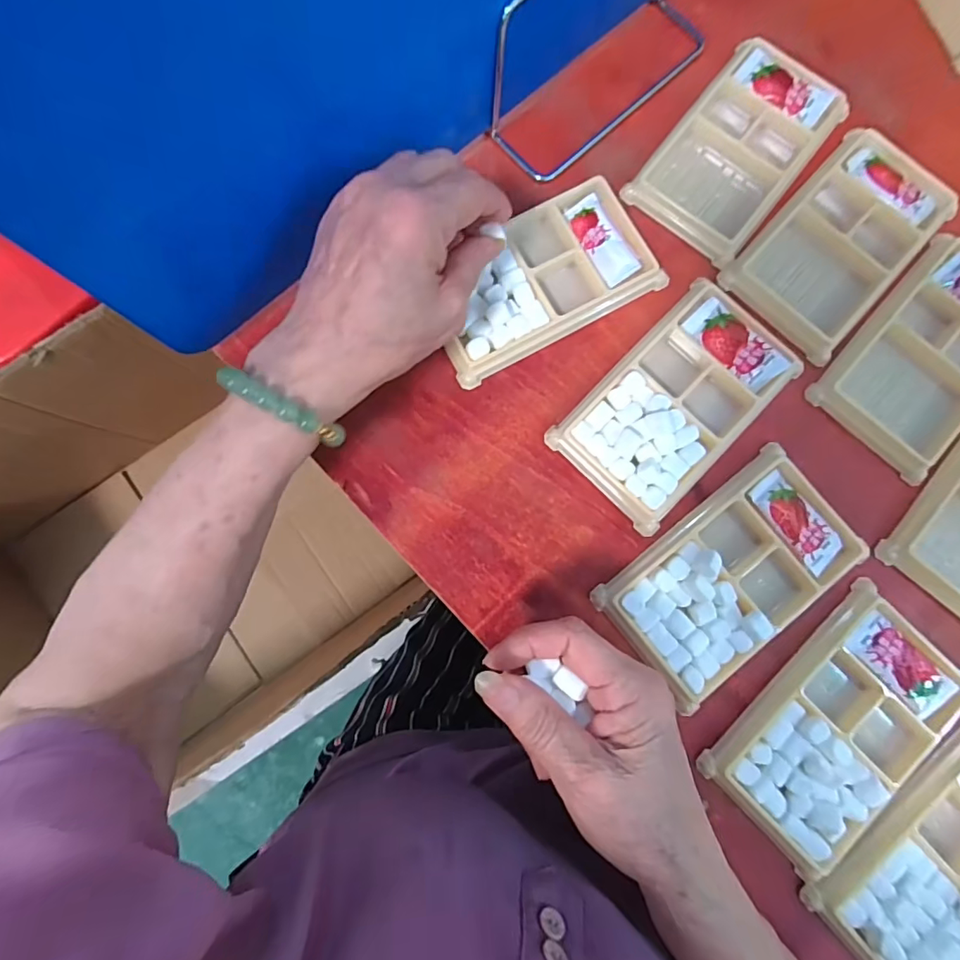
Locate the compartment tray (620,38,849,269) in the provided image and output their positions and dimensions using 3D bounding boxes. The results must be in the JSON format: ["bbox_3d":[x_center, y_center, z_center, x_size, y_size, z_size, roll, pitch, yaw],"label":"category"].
[{"bbox_3d":[0.157,-0.203,0.309,0.076,0.010,0.129,38,84,5],"label":"compartment tray"}]

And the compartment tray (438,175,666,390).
[{"bbox_3d":[0.033,-0.119,0.298,0.132,0.014,0.077,-28,83,-4],"label":"compartment tray"}]

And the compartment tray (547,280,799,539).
[{"bbox_3d":[0.111,-0.044,0.287,0.130,0.015,0.075,-44,84,-6],"label":"compartment tray"}]

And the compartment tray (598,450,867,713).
[{"bbox_3d":[0.137,0.051,0.272,0.132,0.016,0.075,-39,83,-5],"label":"compartment tray"}]

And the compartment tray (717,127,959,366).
[{"bbox_3d":[0.216,-0.142,0.301,0.078,0.009,0.129,43,84,6],"label":"compartment tray"}]

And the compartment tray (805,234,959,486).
[{"bbox_3d":[0.263,-0.072,0.291,0.076,0.013,0.127,44,84,6],"label":"compartment tray"}]

